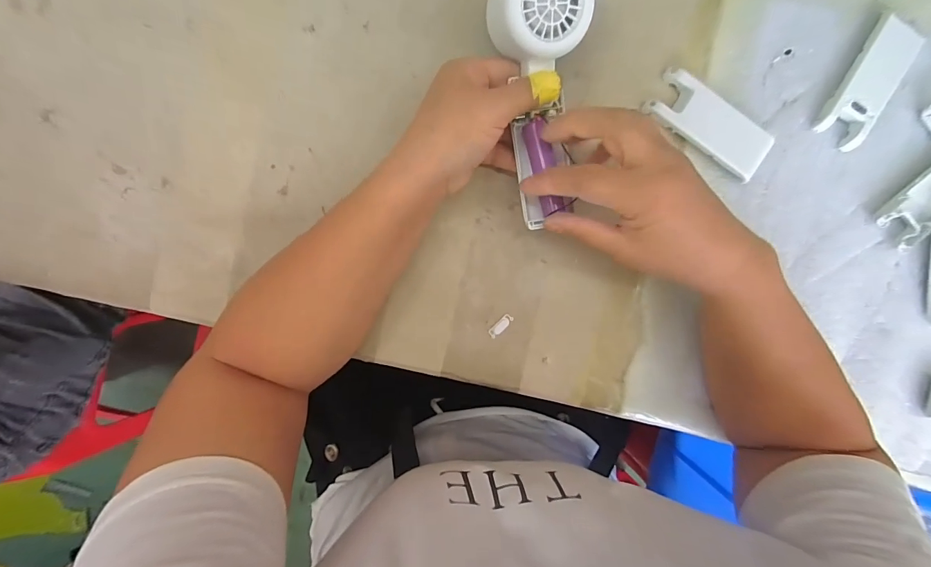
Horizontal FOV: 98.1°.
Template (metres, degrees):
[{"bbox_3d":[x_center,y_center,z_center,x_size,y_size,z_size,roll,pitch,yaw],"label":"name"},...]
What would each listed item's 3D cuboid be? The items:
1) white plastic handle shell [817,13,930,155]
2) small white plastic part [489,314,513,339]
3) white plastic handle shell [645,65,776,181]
[{"bbox_3d":[0.319,-0.157,0.320,0.038,0.015,0.092,26,94,-6],"label":"white plastic handle shell"},{"bbox_3d":[0.029,0.035,0.330,0.023,0.004,0.008,-43,97,1],"label":"small white plastic part"},{"bbox_3d":[0.191,-0.123,0.316,0.099,0.016,0.037,35,93,-6],"label":"white plastic handle shell"}]

